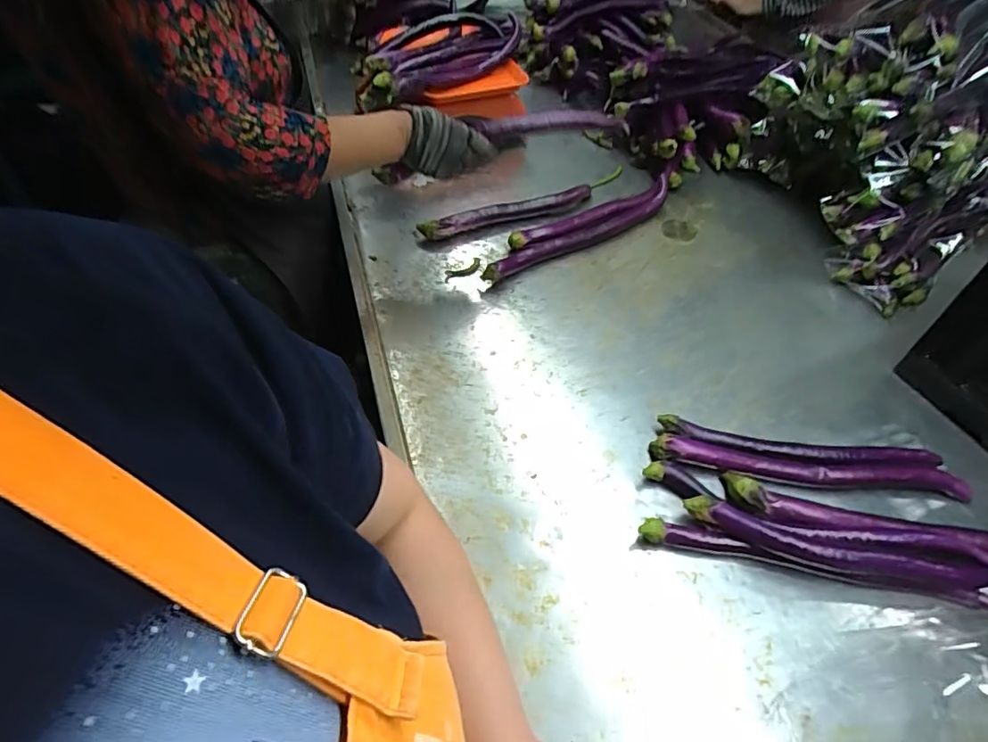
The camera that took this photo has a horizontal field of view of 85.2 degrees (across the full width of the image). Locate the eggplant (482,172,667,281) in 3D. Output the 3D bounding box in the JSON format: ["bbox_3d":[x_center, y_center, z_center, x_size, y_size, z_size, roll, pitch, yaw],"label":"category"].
[{"bbox_3d":[0.145,-0.226,0.867,0.364,0.041,0.038,-23,56,-21],"label":"eggplant"}]

